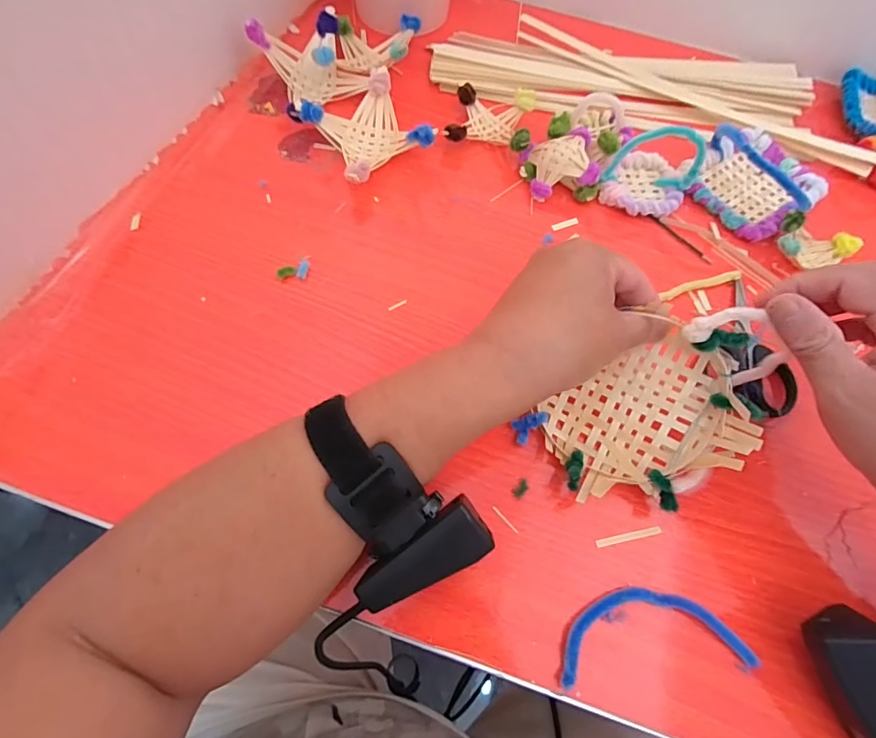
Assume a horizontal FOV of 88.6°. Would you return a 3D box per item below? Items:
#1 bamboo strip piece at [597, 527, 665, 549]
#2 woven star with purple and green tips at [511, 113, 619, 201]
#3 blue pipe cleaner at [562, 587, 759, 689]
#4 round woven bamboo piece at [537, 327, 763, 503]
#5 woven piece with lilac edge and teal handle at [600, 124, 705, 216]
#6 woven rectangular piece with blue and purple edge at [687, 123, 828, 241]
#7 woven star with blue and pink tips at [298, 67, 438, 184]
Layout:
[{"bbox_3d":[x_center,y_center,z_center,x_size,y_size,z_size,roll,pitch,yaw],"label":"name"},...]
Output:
[{"bbox_3d":[0.114,0.100,0.267,0.041,0.004,0.004,-10,68,-7],"label":"bamboo strip piece"},{"bbox_3d":[0.099,-0.171,0.367,0.078,0.031,0.066,21,68,6],"label":"woven star with purple and green tips"},{"bbox_3d":[0.117,0.143,0.246,0.106,0.007,0.042,-3,67,-4],"label":"blue pipe cleaner"},{"bbox_3d":[0.120,0.033,0.265,0.099,0.031,0.075,-25,74,14],"label":"round woven bamboo piece"},{"bbox_3d":[0.172,-0.159,0.352,0.061,0.053,0.065,35,70,11],"label":"woven piece with lilac edge and teal handle"},{"bbox_3d":[0.271,-0.168,0.361,0.108,0.052,0.092,-36,73,-16],"label":"woven rectangular piece with blue and purple edge"},{"bbox_3d":[-0.055,-0.191,0.364,0.084,0.038,0.079,-37,74,-16],"label":"woven star with blue and pink tips"}]

